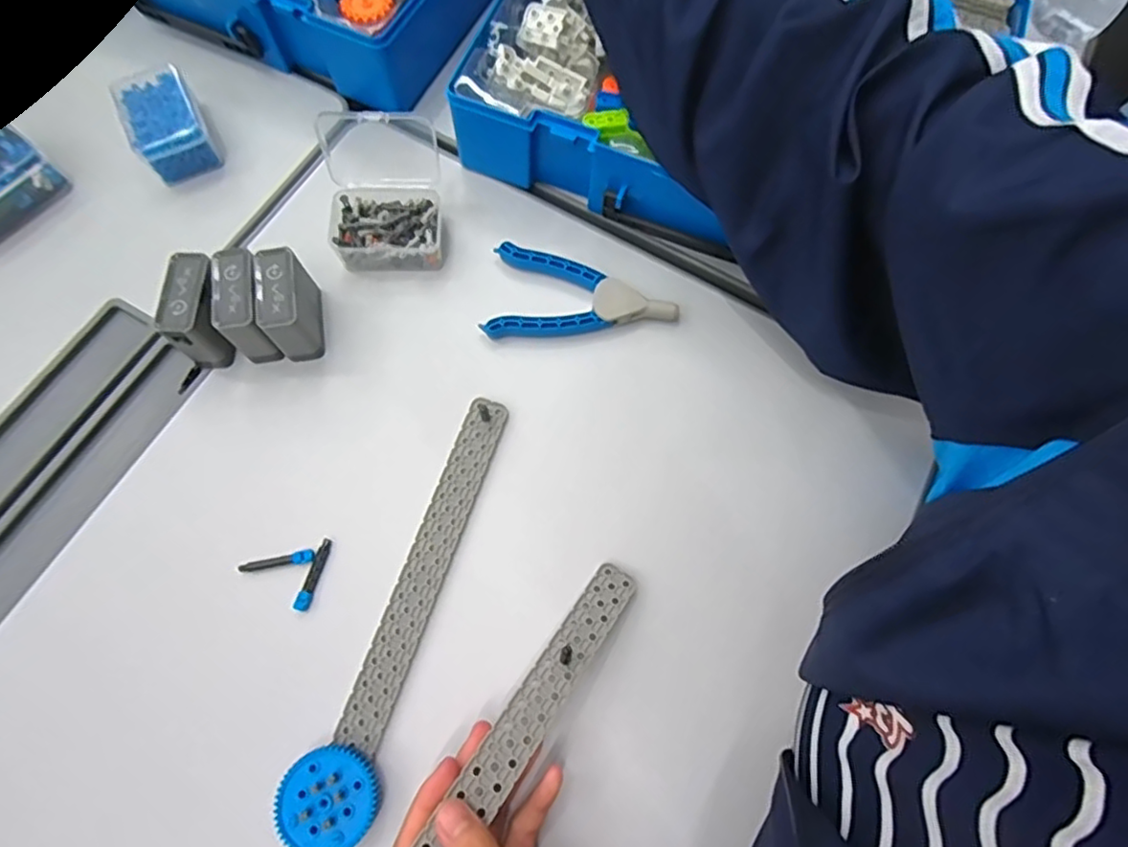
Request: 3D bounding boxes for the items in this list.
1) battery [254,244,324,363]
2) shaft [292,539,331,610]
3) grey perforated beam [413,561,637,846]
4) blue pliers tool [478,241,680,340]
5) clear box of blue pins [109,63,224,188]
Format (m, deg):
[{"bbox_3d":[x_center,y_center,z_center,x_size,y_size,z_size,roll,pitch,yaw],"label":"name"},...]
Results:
[{"bbox_3d":[-0.178,-0.077,0.398,0.025,0.051,0.056,-7,73,-4],"label":"battery"},{"bbox_3d":[-0.151,0.091,0.368,0.008,0.007,0.042,17,73,4],"label":"shaft"},{"bbox_3d":[-0.035,0.174,0.307,0.025,0.006,0.248,35,60,9],"label":"grey perforated beam"},{"bbox_3d":[0.014,-0.084,0.425,0.128,0.014,0.066,8,73,1],"label":"blue pliers tool"},{"bbox_3d":[-0.294,-0.221,0.451,0.050,0.032,0.079,-29,76,-10],"label":"clear box of blue pins"}]

